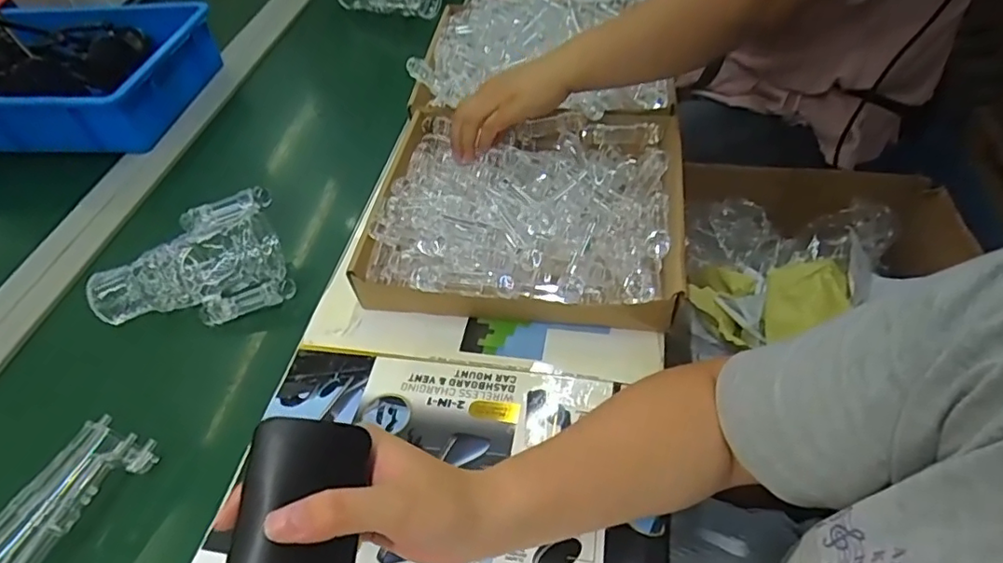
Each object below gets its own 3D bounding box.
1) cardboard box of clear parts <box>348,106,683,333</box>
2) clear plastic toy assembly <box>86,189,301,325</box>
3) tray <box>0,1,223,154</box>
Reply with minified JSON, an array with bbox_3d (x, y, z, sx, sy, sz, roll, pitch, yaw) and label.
[{"bbox_3d":[0.029,-0.084,0.606,0.305,0.078,0.281,4,50,9],"label":"cardboard box of clear parts"},{"bbox_3d":[-0.323,-0.014,0.595,0.186,0.059,0.114,-18,50,-9],"label":"clear plastic toy assembly"},{"bbox_3d":[-0.660,-0.312,0.864,0.394,0.108,0.264,2,50,8],"label":"tray"}]

